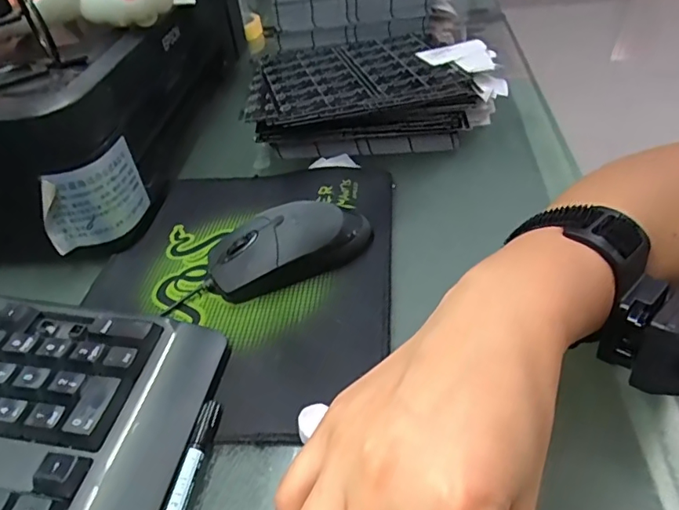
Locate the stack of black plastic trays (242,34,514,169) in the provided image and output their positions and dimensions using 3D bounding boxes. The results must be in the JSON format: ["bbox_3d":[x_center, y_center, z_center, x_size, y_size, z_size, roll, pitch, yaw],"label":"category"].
[{"bbox_3d":[0.028,-0.162,0.499,0.230,0.065,0.192,-11,40,-4],"label":"stack of black plastic trays"}]

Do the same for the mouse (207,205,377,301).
[{"bbox_3d":[-0.031,-0.009,0.348,0.115,0.036,0.054,-21,47,-23],"label":"mouse"}]

